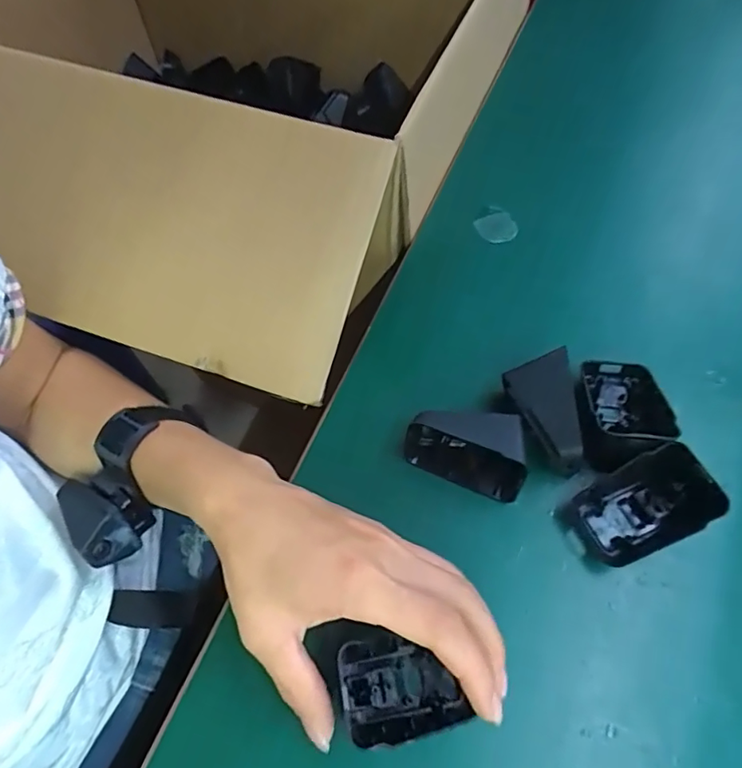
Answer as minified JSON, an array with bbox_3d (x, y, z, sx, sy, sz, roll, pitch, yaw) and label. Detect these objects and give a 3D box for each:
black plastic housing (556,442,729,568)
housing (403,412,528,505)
[{"bbox_3d":[0.150,0.068,0.291,0.074,0.025,0.048,-42,70,27],"label":"black plastic housing"},{"bbox_3d":[0.056,0.034,0.305,0.069,0.048,0.035,19,65,10],"label":"housing"}]

